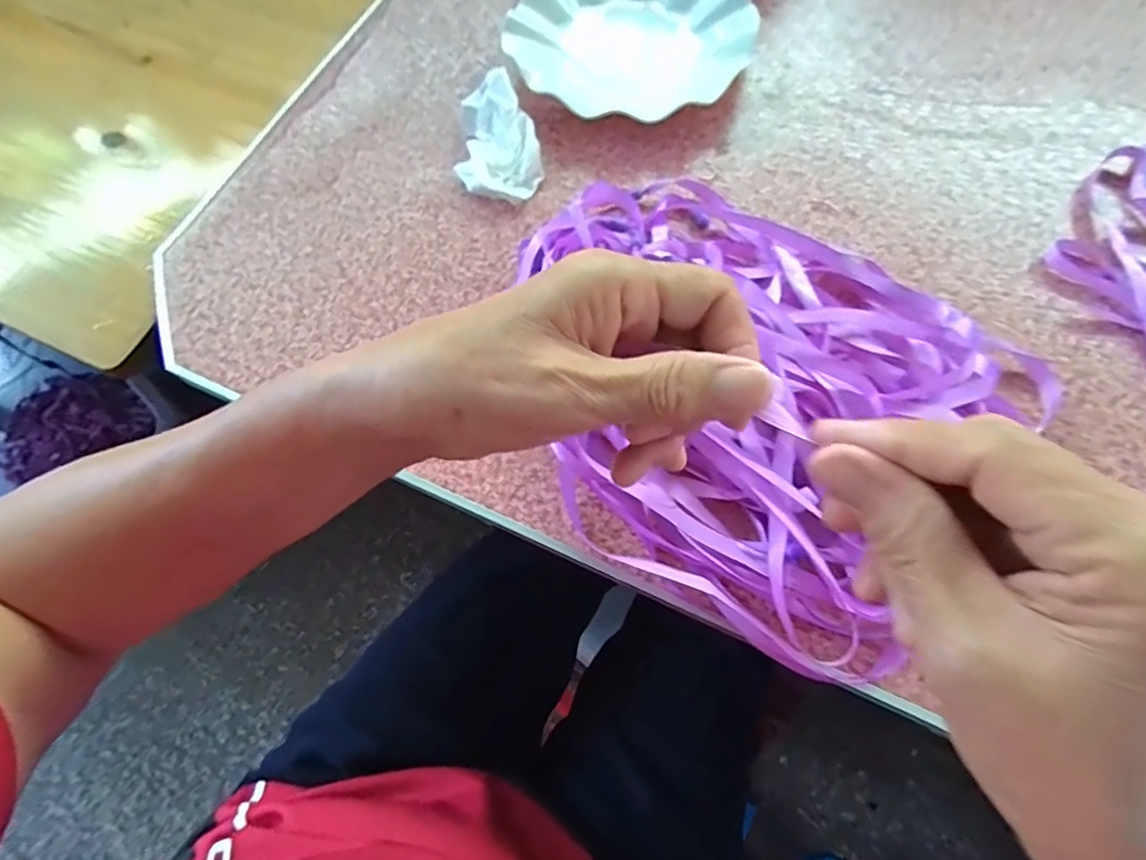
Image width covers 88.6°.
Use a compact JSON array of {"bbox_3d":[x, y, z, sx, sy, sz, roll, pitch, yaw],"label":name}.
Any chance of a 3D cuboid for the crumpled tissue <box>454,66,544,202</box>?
[{"bbox_3d":[-0.054,-0.211,0.422,0.057,0.026,0.097,-7,68,-2],"label":"crumpled tissue"}]

